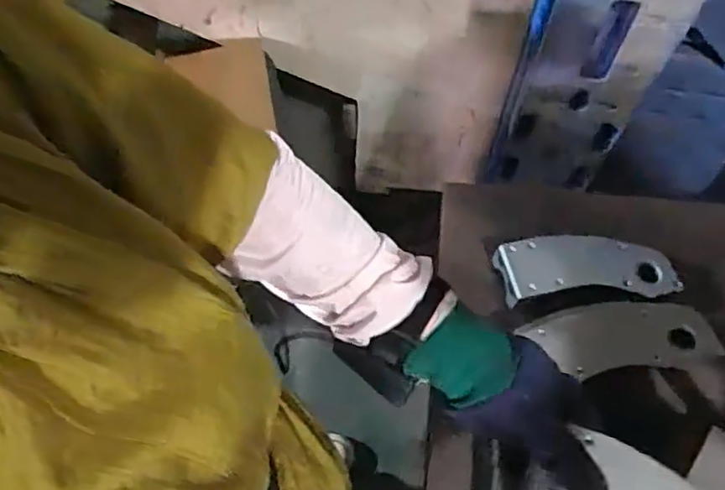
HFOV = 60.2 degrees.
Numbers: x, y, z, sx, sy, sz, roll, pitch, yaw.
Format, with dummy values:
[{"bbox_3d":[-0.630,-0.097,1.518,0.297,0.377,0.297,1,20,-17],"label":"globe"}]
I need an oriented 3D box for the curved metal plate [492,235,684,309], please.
[{"bbox_3d":[0.234,0.024,0.653,0.182,0.025,0.065,-4,65,1],"label":"curved metal plate"}]

